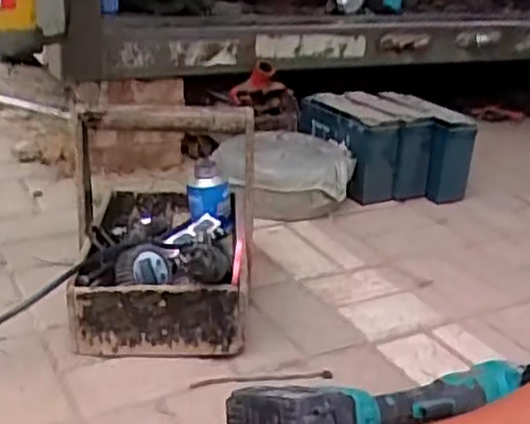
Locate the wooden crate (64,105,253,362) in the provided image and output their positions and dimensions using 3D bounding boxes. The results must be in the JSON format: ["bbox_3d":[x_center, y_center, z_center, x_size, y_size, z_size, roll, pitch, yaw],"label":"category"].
[{"bbox_3d":[-0.141,-0.001,1.001,0.231,0.275,0.371,4,21,-5],"label":"wooden crate"}]

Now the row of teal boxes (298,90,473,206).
[{"bbox_3d":[0.237,-0.150,1.564,0.276,0.183,0.320,-4,23,-18],"label":"row of teal boxes"}]

